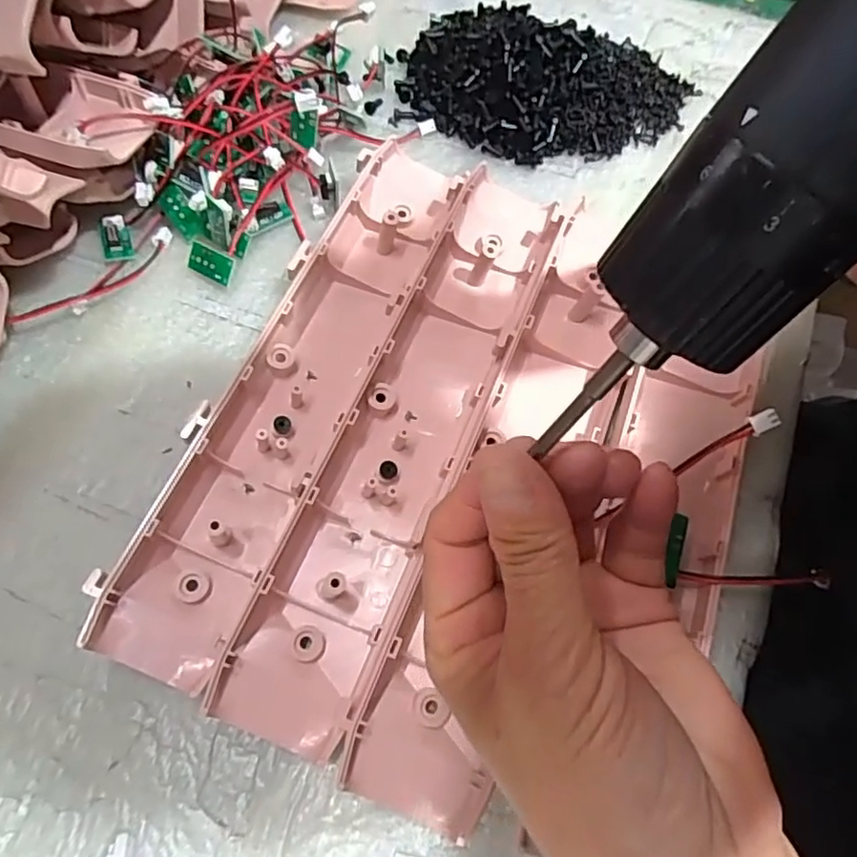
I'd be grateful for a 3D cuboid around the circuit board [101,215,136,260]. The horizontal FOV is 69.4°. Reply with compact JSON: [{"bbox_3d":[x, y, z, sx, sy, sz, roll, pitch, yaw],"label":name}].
[{"bbox_3d":[-0.165,-0.100,0.326,0.014,0.012,0.022,-18,65,-7],"label":"circuit board"}]

